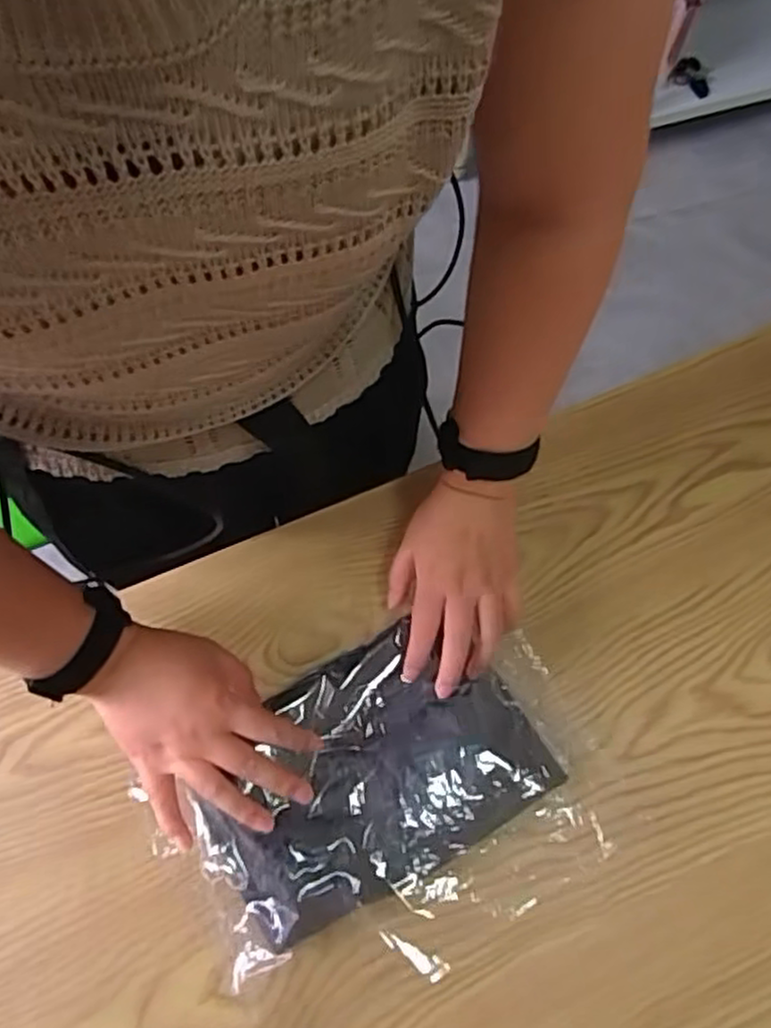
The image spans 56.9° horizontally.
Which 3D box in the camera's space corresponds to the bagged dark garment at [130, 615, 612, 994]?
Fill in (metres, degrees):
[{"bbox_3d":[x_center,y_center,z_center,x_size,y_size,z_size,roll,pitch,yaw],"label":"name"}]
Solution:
[{"bbox_3d":[0.005,0.191,0.486,0.274,0.034,0.190,-29,73,-13],"label":"bagged dark garment"}]

